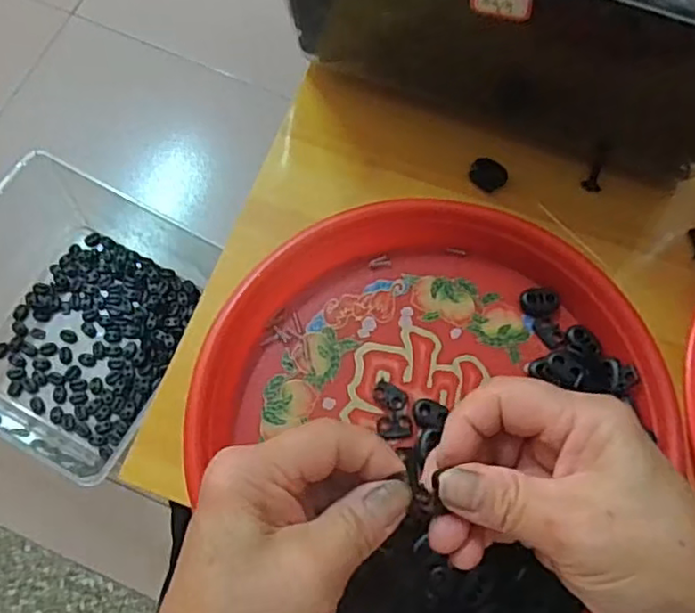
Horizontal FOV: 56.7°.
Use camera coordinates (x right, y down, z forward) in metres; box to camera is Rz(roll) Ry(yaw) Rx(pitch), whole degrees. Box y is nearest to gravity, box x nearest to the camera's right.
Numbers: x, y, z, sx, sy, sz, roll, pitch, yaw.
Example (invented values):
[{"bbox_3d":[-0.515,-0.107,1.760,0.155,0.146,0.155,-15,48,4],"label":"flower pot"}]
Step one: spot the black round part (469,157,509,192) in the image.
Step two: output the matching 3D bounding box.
[{"bbox_3d":[0.084,-0.078,0.382,0.022,0.004,0.019,22,72,5],"label":"black round part"}]

